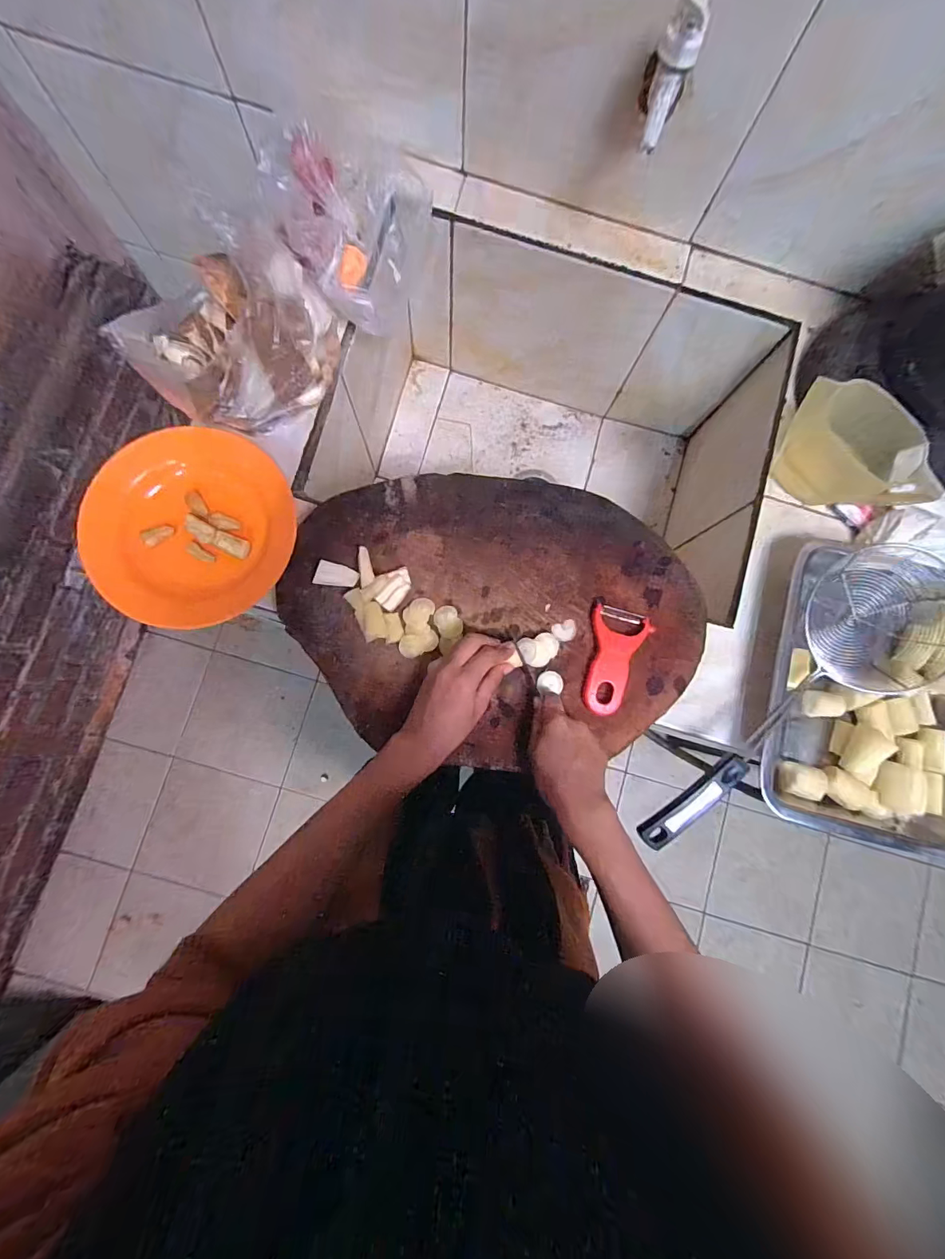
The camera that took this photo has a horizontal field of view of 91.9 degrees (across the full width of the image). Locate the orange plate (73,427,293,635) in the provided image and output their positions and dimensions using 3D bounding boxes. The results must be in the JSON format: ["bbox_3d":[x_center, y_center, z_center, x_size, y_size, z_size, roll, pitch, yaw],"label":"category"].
[{"bbox_3d":[-0.294,-0.104,0.475,0.199,0.043,0.196,0,83,-3],"label":"orange plate"}]

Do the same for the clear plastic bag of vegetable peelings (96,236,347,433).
[{"bbox_3d":[-0.218,-0.283,0.443,0.173,0.142,0.113,-23,85,-6],"label":"clear plastic bag of vegetable peelings"}]

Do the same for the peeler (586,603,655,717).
[{"bbox_3d":[0.146,0.033,0.479,0.059,0.015,0.111,18,83,-1],"label":"peeler"}]

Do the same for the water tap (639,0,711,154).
[{"bbox_3d":[0.172,-0.490,0.399,0.038,0.080,0.089,20,83,-1],"label":"water tap"}]

